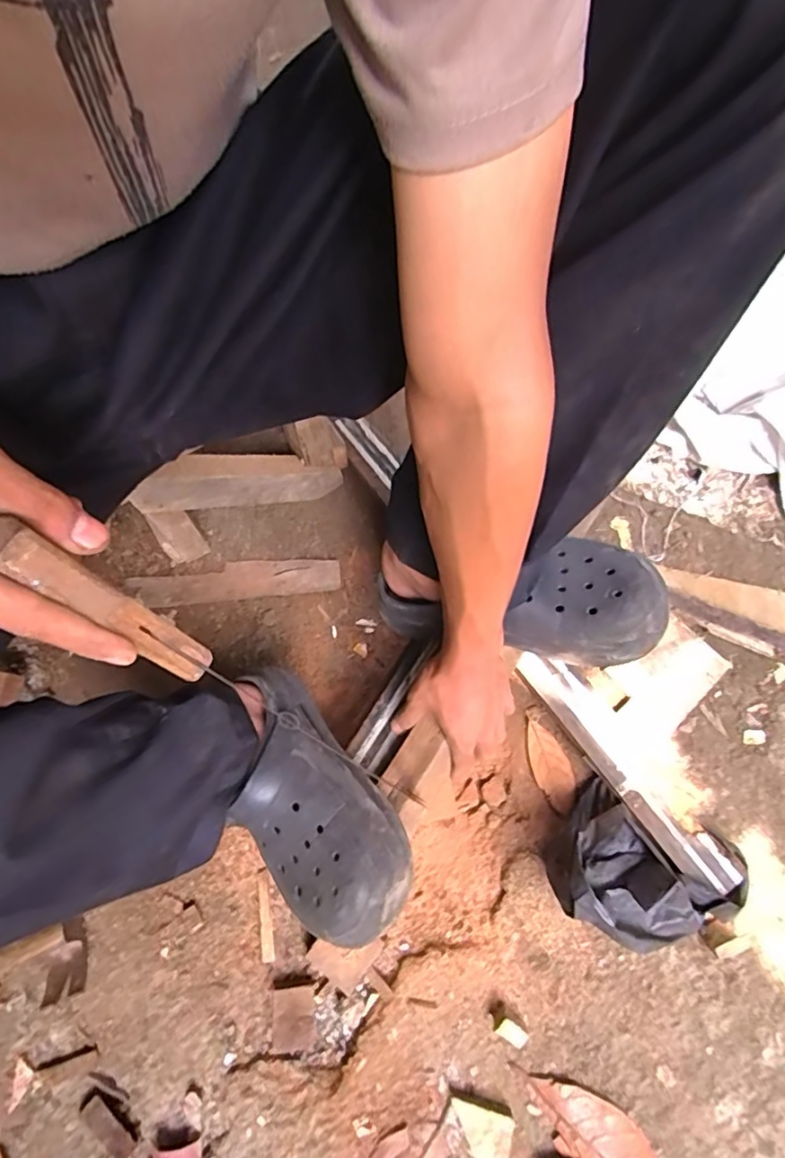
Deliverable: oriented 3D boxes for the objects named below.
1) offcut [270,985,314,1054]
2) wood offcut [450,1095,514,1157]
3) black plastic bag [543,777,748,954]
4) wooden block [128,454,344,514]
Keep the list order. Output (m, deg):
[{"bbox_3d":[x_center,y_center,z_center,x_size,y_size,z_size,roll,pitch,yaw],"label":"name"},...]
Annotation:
[{"bbox_3d":[-0.103,0.449,0.565,0.042,0.016,0.058,0,72,1],"label":"offcut"},{"bbox_3d":[0.093,0.531,0.534,0.048,0.019,0.072,-24,73,-6],"label":"wood offcut"},{"bbox_3d":[0.260,0.302,0.570,0.173,0.091,0.129,25,74,9],"label":"black plastic bag"},{"bbox_3d":[-0.167,-0.114,0.655,0.274,0.062,0.027,-14,65,-49],"label":"wooden block"}]

